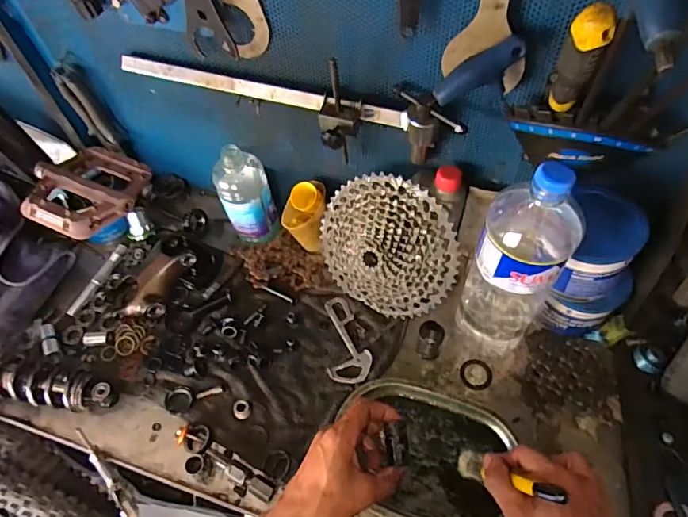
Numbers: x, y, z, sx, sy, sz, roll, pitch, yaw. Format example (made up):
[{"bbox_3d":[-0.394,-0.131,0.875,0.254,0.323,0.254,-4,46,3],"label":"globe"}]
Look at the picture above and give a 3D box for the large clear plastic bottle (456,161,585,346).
[{"bbox_3d":[0.188,0.014,0.519,0.093,0.307,0.091,26,62,20],"label":"large clear plastic bottle"}]

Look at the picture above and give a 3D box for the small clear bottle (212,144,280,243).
[{"bbox_3d":[-0.145,-0.093,0.698,0.071,0.161,0.058,-21,57,-9],"label":"small clear bottle"}]

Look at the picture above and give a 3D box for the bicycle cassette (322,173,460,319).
[{"bbox_3d":[0.048,-0.008,0.616,0.191,0.185,0.040,34,33,16],"label":"bicycle cassette"}]

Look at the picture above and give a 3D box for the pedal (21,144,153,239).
[{"bbox_3d":[-0.267,-0.074,0.483,0.108,0.026,0.109,19,60,17],"label":"pedal"}]

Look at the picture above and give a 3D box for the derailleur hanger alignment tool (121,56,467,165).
[{"bbox_3d":[-0.075,-0.177,0.571,0.428,0.081,0.067,17,59,15],"label":"derailleur hanger alignment tool"}]

